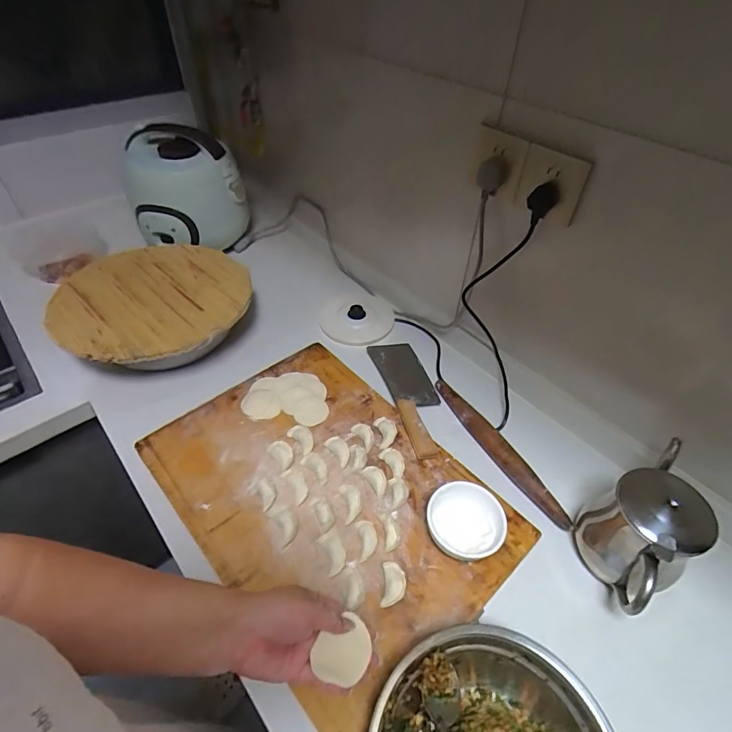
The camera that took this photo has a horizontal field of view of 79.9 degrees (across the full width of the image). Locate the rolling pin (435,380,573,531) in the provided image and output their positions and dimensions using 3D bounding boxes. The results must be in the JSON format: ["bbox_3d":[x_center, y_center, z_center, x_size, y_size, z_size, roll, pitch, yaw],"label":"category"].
[{"bbox_3d":[0.199,0.123,0.683,0.035,0.034,0.304,-21,51,-20],"label":"rolling pin"}]

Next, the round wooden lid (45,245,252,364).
[{"bbox_3d":[-0.379,-0.126,0.788,0.320,0.020,0.303,2,45,-2],"label":"round wooden lid"}]

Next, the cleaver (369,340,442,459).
[{"bbox_3d":[0.080,0.037,0.749,0.088,0.031,0.270,-11,48,-12],"label":"cleaver"}]

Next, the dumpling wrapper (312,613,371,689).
[{"bbox_3d":[-0.018,0.265,0.408,0.046,0.008,0.056,26,49,21],"label":"dumpling wrapper"}]

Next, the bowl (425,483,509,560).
[{"bbox_3d":[0.127,0.205,0.566,0.093,0.056,0.096,1,47,-1],"label":"bowl"}]

